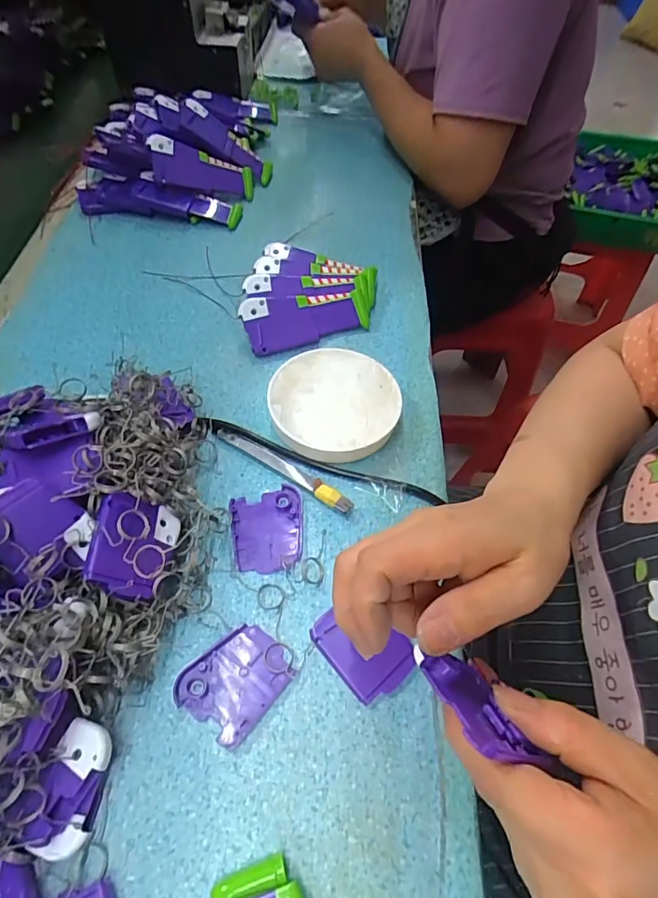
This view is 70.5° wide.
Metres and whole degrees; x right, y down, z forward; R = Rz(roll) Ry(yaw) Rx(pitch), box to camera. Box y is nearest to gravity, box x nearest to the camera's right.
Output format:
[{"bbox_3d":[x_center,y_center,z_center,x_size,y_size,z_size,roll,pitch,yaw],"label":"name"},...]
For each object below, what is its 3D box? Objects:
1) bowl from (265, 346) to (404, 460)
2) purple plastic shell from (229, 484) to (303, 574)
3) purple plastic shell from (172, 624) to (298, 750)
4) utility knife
[{"bbox_3d":[0.005,-0.037,0.387,0.104,0.028,0.101,2,56,-3],"label":"bowl"},{"bbox_3d":[-0.043,0.058,0.339,0.051,0.007,0.060,-9,58,-10],"label":"purple plastic shell"},{"bbox_3d":[-0.057,0.141,0.287,0.051,0.004,0.061,38,62,19],"label":"purple plastic shell"},{"bbox_3d":[-0.037,0.015,0.362,0.124,0.012,0.014,29,59,14],"label":"utility knife"}]

